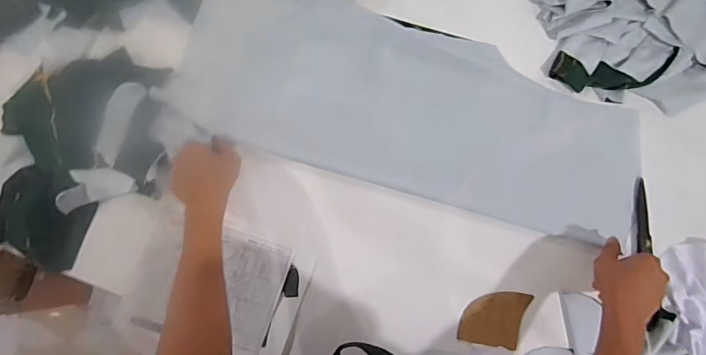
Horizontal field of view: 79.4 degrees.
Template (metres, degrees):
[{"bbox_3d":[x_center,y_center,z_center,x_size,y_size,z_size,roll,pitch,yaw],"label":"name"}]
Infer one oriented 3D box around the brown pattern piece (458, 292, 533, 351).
[{"bbox_3d":[0.209,0.205,0.623,0.097,0.006,0.079,11,75,-1],"label":"brown pattern piece"}]

